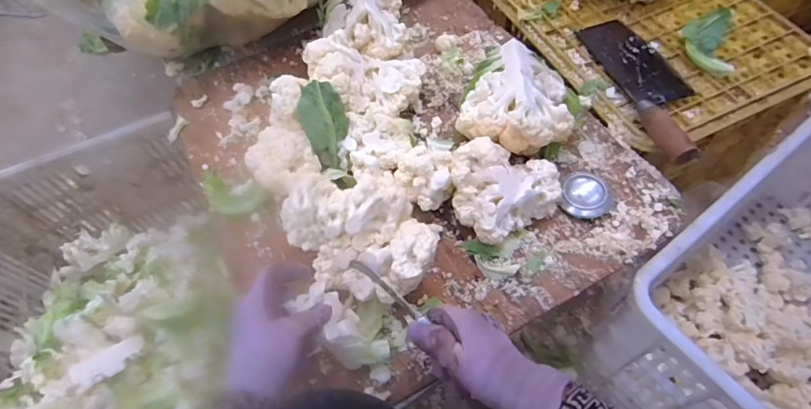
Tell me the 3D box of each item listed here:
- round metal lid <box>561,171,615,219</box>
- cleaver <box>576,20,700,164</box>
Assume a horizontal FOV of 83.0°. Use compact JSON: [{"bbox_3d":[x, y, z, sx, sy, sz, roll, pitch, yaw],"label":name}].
[{"bbox_3d":[0.216,-0.017,0.540,0.059,0.026,0.064,-2,57,3],"label":"round metal lid"},{"bbox_3d":[0.328,-0.171,0.614,0.090,0.034,0.271,-12,57,-3],"label":"cleaver"}]

